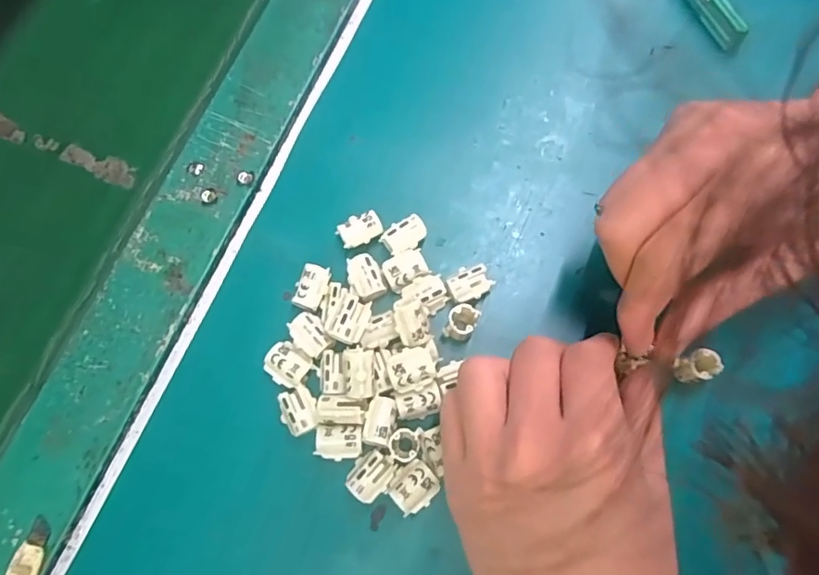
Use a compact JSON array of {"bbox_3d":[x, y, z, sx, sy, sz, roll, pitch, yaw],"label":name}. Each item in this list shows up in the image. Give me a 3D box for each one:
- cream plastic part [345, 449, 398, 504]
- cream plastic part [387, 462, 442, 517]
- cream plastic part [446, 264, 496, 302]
[{"bbox_3d":[-0.018,0.088,0.252,0.017,0.015,0.022,31,77,10],"label":"cream plastic part"},{"bbox_3d":[0.002,0.093,0.249,0.019,0.012,0.021,42,79,12],"label":"cream plastic part"},{"bbox_3d":[0.031,-0.001,0.277,0.022,0.013,0.017,-24,75,-5],"label":"cream plastic part"}]

